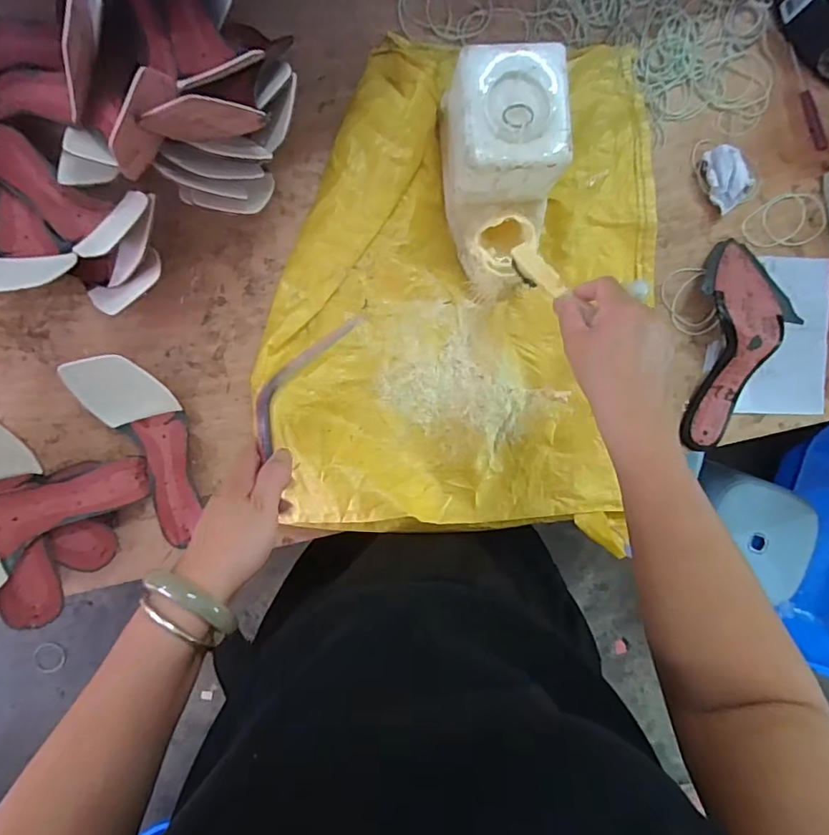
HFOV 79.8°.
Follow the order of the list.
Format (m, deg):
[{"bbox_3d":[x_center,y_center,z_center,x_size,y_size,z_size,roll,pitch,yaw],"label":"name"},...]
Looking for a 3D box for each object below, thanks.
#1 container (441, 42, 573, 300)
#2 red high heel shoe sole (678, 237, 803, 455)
[{"bbox_3d":[0.092,-0.245,0.520,0.109,0.114,0.212,-4,93,-4],"label":"container"},{"bbox_3d":[0.388,-0.086,0.585,0.108,0.052,0.251,4,92,-4],"label":"red high heel shoe sole"}]

